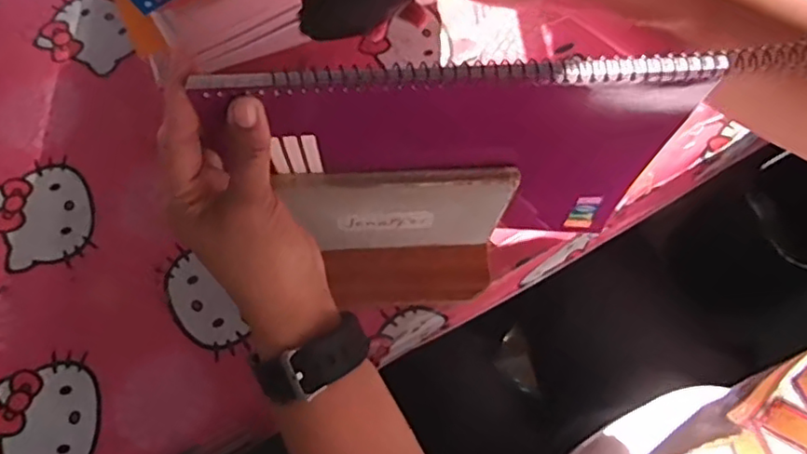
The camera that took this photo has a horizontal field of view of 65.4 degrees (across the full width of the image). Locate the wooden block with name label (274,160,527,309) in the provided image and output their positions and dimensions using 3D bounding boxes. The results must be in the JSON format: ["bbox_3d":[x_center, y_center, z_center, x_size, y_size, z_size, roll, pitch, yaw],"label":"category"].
[{"bbox_3d":[-0.001,0.012,0.418,0.135,0.117,0.054,-3,71,-3],"label":"wooden block with name label"}]

